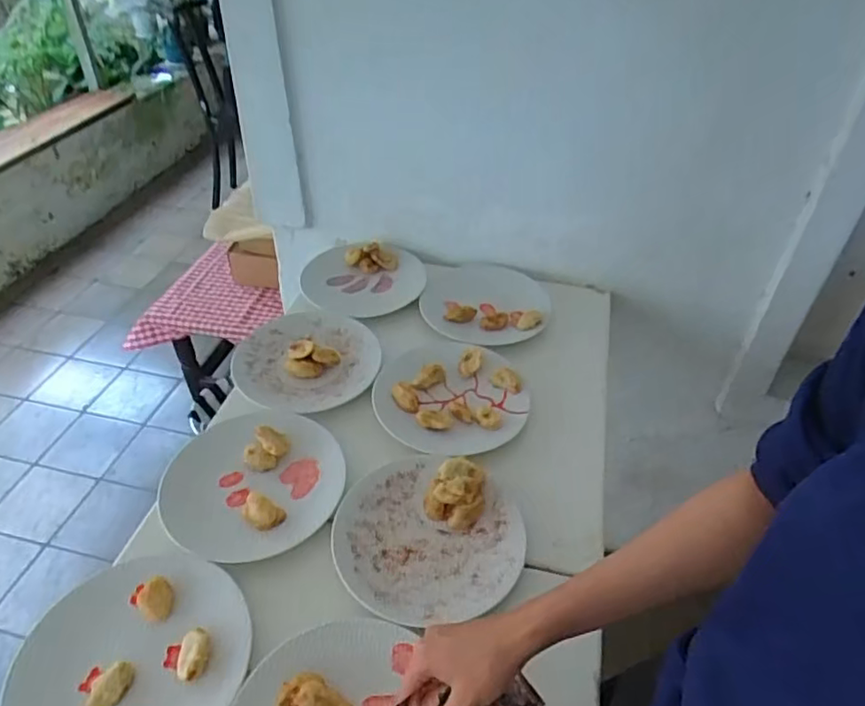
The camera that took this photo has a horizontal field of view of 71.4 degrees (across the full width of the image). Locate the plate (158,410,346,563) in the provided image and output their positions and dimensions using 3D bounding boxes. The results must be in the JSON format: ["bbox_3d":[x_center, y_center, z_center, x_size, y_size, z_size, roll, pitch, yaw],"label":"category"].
[{"bbox_3d":[-0.205,0.137,0.687,0.199,0.022,0.191,-14,44,-17],"label":"plate"}]

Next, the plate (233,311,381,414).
[{"bbox_3d":[-0.173,0.005,0.833,0.190,0.020,0.189,1,42,-1],"label":"plate"}]

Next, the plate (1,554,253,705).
[{"bbox_3d":[-0.267,0.274,0.533,0.192,0.019,0.186,1,42,-1],"label":"plate"}]

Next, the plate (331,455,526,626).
[{"bbox_3d":[-0.005,0.192,0.641,0.191,0.013,0.193,1,42,-1],"label":"plate"}]

